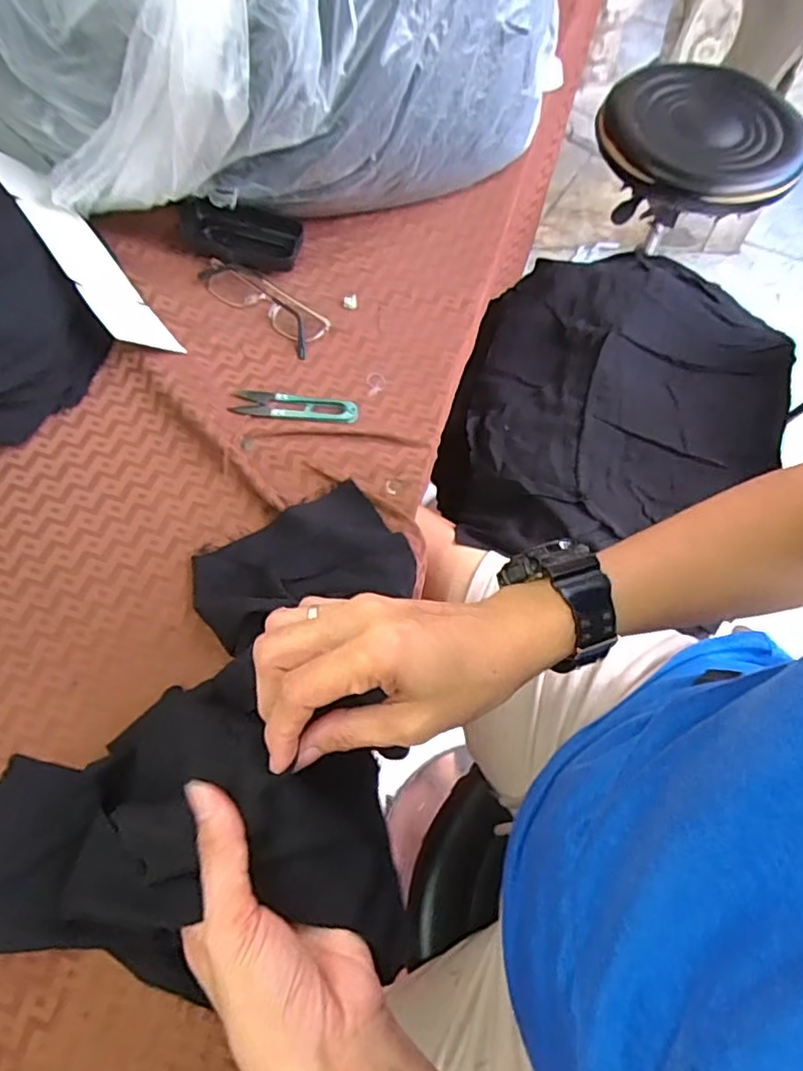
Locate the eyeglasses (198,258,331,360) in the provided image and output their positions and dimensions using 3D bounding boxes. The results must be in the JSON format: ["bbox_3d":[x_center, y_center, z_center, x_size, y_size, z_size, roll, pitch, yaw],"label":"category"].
[{"bbox_3d":[-0.124,-0.202,0.532,0.126,0.020,0.038,33,67,14],"label":"eyeglasses"}]

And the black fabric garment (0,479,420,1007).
[{"bbox_3d":[-0.118,0.079,0.355,0.229,0.098,0.294,6,63,1],"label":"black fabric garment"}]

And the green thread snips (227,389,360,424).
[{"bbox_3d":[-0.086,-0.105,0.494,0.101,0.007,0.026,6,63,1],"label":"green thread snips"}]

